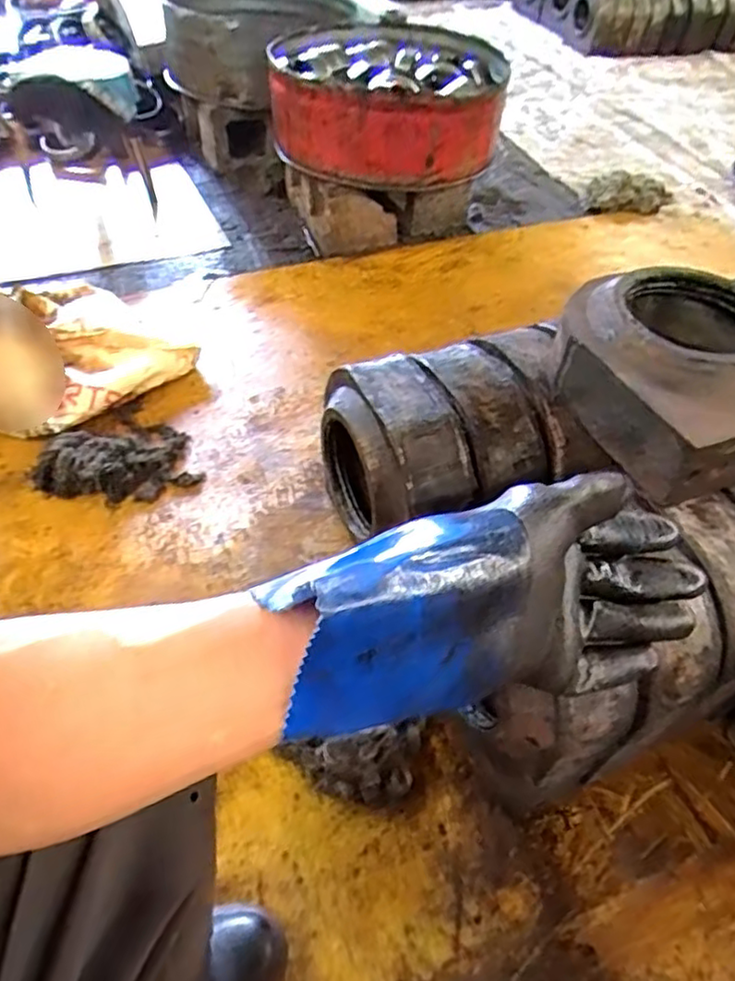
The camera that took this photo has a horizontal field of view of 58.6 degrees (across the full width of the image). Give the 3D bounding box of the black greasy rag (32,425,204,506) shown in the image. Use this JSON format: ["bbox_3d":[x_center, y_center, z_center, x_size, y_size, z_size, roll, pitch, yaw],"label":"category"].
[{"bbox_3d":[-0.428,-0.041,1.133,0.262,0.066,0.155,-24,55,-25],"label":"black greasy rag"}]

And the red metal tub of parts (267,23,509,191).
[{"bbox_3d":[0.053,-0.904,1.565,0.559,0.210,0.431,-4,47,-9],"label":"red metal tub of parts"}]

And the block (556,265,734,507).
[{"bbox_3d":[0.405,-0.152,0.816,0.287,0.113,0.288,-14,50,-17],"label":"block"}]

